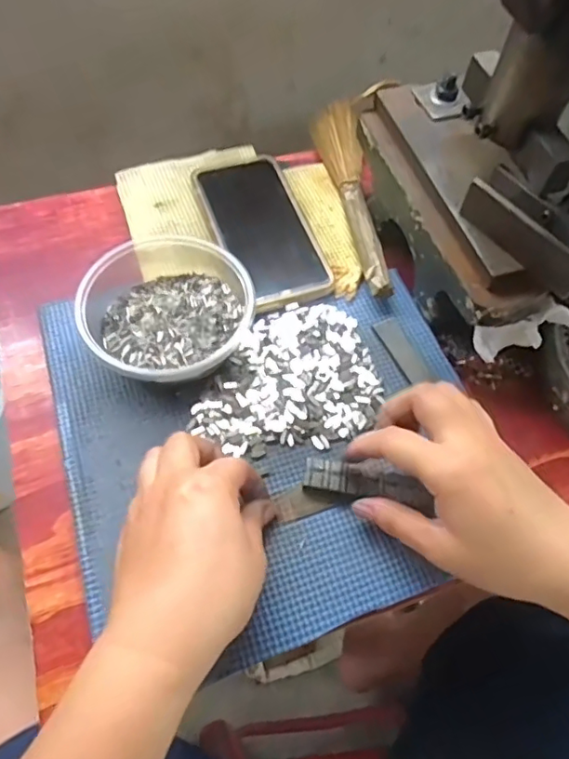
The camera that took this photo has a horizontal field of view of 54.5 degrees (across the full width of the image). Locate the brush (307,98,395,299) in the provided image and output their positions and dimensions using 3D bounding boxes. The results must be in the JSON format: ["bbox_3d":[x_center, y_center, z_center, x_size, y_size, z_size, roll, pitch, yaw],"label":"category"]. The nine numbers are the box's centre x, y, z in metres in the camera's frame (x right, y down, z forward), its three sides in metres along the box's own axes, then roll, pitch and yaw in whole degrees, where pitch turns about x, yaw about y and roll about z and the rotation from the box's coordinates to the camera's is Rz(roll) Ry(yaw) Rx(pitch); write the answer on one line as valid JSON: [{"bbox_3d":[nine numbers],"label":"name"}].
[{"bbox_3d":[0.056,-0.162,0.468,0.036,0.024,0.228,-4,61,-6],"label":"brush"}]

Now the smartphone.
[{"bbox_3d":[-0.018,-0.127,0.447,0.076,0.008,0.158,-16,63,-13],"label":"smartphone"}]

